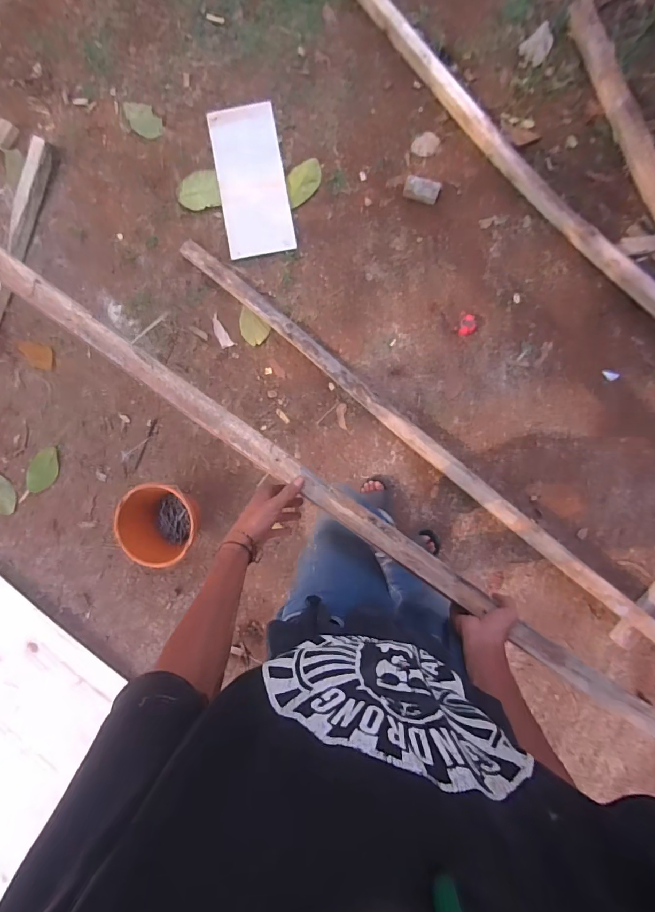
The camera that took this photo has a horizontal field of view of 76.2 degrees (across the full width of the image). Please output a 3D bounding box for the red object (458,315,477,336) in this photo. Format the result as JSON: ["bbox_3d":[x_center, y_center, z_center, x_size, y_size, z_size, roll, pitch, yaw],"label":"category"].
[{"bbox_3d":[0.452,-0.419,1.345,0.048,0.016,0.071,18,91,4],"label":"red object"}]

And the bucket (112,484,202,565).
[{"bbox_3d":[-0.533,0.212,1.368,0.257,0.174,0.251,0,90,4],"label":"bucket"}]

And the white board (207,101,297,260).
[{"bbox_3d":[-0.253,-0.922,1.402,0.222,0.013,0.494,-9,90,-2],"label":"white board"}]

